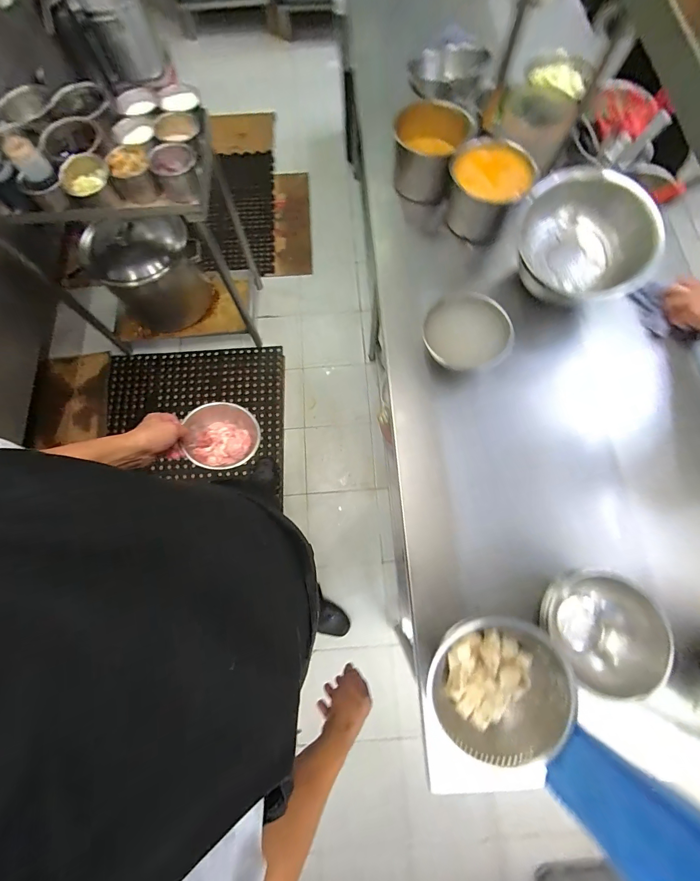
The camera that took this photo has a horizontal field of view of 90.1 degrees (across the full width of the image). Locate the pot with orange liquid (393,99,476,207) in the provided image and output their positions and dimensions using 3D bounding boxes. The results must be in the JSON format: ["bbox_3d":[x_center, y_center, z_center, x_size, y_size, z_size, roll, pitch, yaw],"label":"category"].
[{"bbox_3d":[0.186,-0.682,0.832,0.170,0.127,0.155,0,74,2],"label":"pot with orange liquid"}]

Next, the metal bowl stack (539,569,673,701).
[{"bbox_3d":[0.382,0.283,0.533,0.130,0.088,0.165,-19,74,-4],"label":"metal bowl stack"}]

